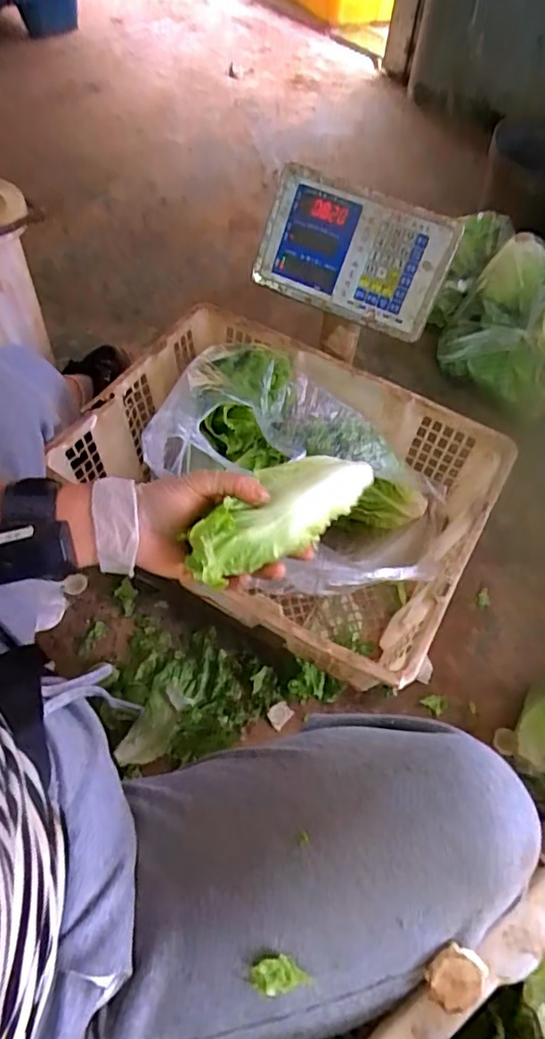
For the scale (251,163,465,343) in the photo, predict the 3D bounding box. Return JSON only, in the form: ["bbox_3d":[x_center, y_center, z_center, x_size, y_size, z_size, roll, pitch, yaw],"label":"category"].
[{"bbox_3d":[0.108,-0.346,0.741,0.238,0.146,0.060,24,24,11],"label":"scale"}]

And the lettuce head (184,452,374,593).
[{"bbox_3d":[0.010,-0.011,0.431,0.169,0.048,0.062,-31,64,-29],"label":"lettuce head"}]

